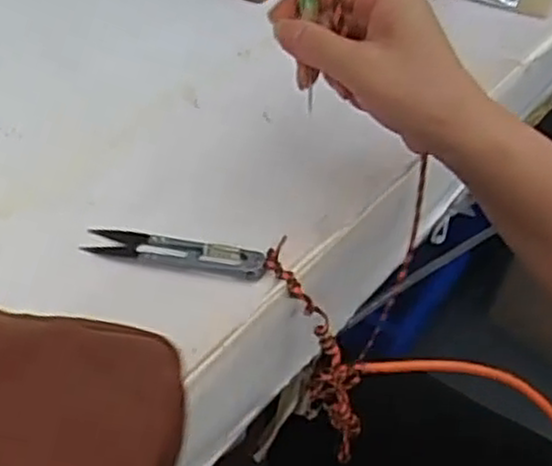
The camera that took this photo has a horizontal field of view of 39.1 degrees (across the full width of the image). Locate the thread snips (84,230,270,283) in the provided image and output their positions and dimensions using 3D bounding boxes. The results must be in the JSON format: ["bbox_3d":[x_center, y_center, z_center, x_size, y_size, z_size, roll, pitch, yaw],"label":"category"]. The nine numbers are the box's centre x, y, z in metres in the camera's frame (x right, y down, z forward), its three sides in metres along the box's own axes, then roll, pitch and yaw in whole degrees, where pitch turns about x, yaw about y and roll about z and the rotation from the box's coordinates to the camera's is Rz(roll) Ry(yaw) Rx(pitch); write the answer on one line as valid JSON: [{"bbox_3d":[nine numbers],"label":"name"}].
[{"bbox_3d":[-0.056,0.011,0.432,0.100,0.012,0.020,12,49,7],"label":"thread snips"}]

